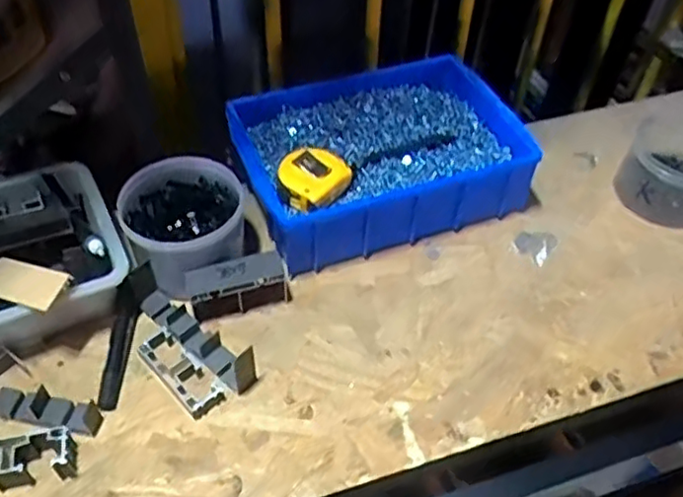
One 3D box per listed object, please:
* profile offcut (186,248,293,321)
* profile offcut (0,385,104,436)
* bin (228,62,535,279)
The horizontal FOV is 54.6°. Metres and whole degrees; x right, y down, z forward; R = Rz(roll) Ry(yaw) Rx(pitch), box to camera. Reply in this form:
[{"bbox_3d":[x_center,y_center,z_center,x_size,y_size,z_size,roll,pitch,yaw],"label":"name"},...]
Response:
[{"bbox_3d":[-0.098,0.033,0.635,0.099,0.047,0.036,-13,52,-15],"label":"profile offcut"},{"bbox_3d":[-0.255,0.132,0.561,0.110,0.023,0.029,13,50,7],"label":"profile offcut"},{"bbox_3d":[0.039,-0.112,0.735,0.297,0.087,0.212,-14,52,-15],"label":"bin"}]

